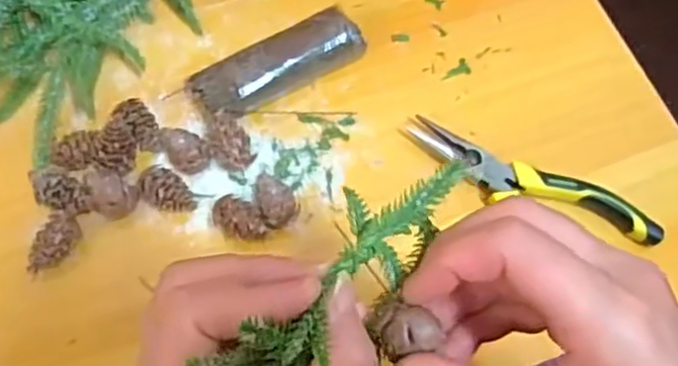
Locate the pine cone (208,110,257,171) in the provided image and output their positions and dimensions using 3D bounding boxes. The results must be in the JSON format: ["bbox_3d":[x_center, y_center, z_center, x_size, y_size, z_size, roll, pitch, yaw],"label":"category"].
[{"bbox_3d":[-0.065,-0.023,0.403,0.024,0.027,0.036,-23,70,-10],"label":"pine cone"}]

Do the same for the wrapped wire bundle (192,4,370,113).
[{"bbox_3d":[-0.036,-0.073,0.428,0.112,0.029,0.039,-29,71,-12],"label":"wrapped wire bundle"}]

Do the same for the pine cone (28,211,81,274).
[{"bbox_3d":[-0.162,0.036,0.381,0.020,0.020,0.036,29,70,10],"label":"pine cone"}]

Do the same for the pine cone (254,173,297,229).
[{"bbox_3d":[-0.039,0.009,0.396,0.022,0.016,0.038,-21,69,-9],"label":"pine cone"}]

